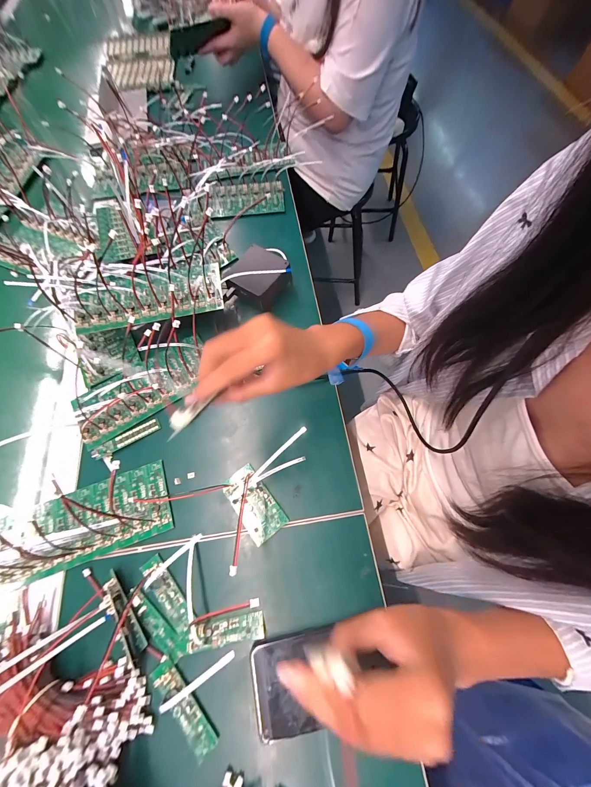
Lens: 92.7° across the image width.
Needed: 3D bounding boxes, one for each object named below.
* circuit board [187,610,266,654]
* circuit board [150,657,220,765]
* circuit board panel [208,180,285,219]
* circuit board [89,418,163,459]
[{"bbox_3d":[-0.071,0.243,0.288,0.076,0.009,0.022,-10,68,-1],"label":"circuit board"},{"bbox_3d":[-0.107,0.300,0.269,0.022,0.005,0.084,-42,72,-13],"label":"circuit board"},{"bbox_3d":[-0.092,-0.372,0.537,0.138,0.022,0.073,-5,68,1],"label":"circuit board panel"},{"bbox_3d":[-0.222,0.059,0.369,0.087,0.004,0.019,-31,70,-9],"label":"circuit board"}]

